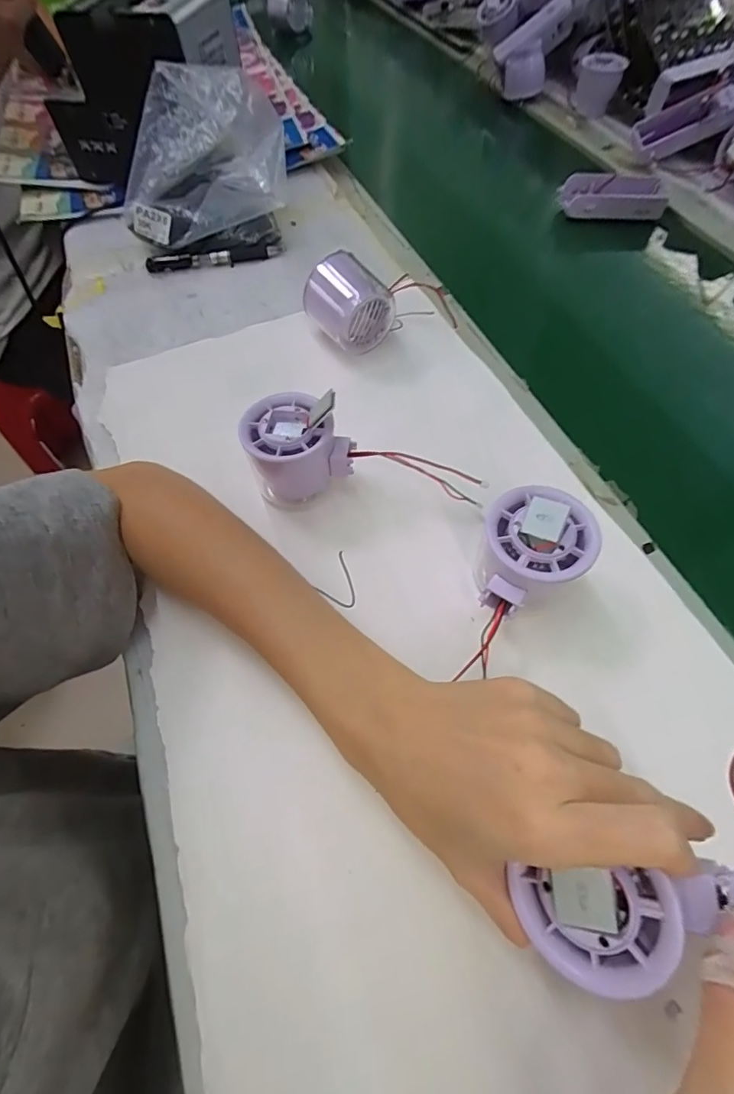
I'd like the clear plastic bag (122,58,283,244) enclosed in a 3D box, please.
[{"bbox_3d":[-0.164,-0.380,0.464,0.160,0.112,0.112,-14,61,-7],"label":"clear plastic bag"}]

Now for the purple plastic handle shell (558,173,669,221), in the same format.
[{"bbox_3d":[0.279,-0.397,0.527,0.113,0.033,0.040,6,61,4],"label":"purple plastic handle shell"}]

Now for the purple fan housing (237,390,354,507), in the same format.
[{"bbox_3d":[-0.045,-0.064,0.307,0.063,0.061,0.052,-21,62,-11],"label":"purple fan housing"}]

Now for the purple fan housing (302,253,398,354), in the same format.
[{"bbox_3d":[-0.012,-0.202,0.390,0.063,0.060,0.059,-35,66,-18],"label":"purple fan housing"}]

